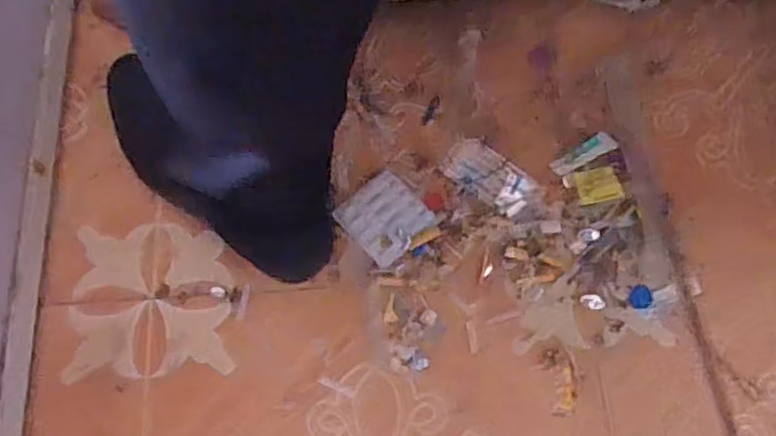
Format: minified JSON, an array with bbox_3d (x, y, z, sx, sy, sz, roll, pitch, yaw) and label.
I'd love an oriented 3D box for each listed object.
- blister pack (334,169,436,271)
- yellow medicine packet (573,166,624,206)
[{"bbox_3d":[-0.003,-0.001,0.632,0.071,0.007,0.074,-38,75,-13],"label":"blister pack"},{"bbox_3d":[0.205,-0.032,0.648,0.041,0.005,0.037,-7,70,-3],"label":"yellow medicine packet"}]

